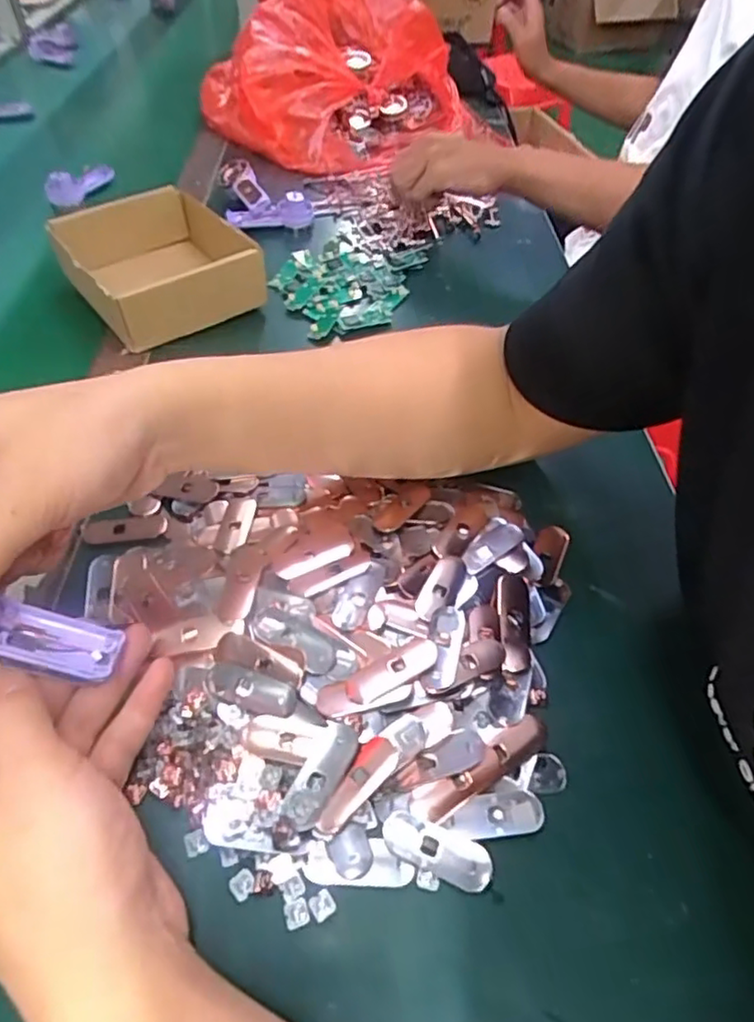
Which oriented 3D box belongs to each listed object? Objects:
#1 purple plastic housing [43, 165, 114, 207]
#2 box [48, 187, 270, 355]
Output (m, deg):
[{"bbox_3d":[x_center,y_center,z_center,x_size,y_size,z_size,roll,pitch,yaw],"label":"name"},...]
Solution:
[{"bbox_3d":[-0.354,-0.395,0.748,0.031,0.037,0.094,12,49,9],"label":"purple plastic housing"},{"bbox_3d":[-0.198,-0.227,0.584,0.154,0.061,0.165,-27,55,-23],"label":"box"}]

